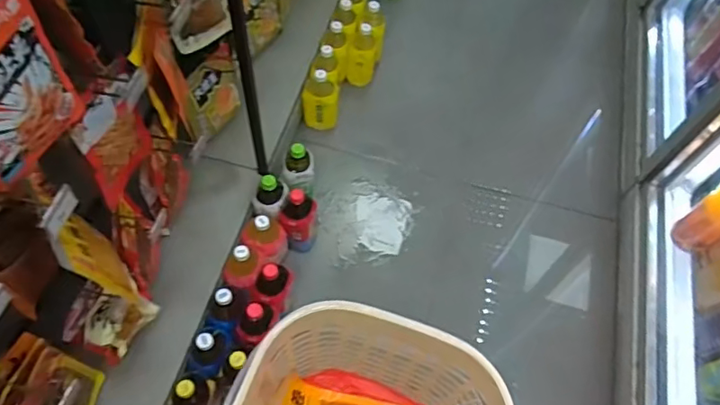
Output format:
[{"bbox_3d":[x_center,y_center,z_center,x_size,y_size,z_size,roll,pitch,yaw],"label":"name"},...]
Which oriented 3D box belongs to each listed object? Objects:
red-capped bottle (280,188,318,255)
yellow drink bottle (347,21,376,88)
[{"bbox_3d":[-0.144,0.047,1.324,0.088,0.185,0.085,-2,61,-5],"label":"red-capped bottle"},{"bbox_3d":[0.007,-0.418,1.582,0.071,0.178,0.074,2,60,-3],"label":"yellow drink bottle"}]

